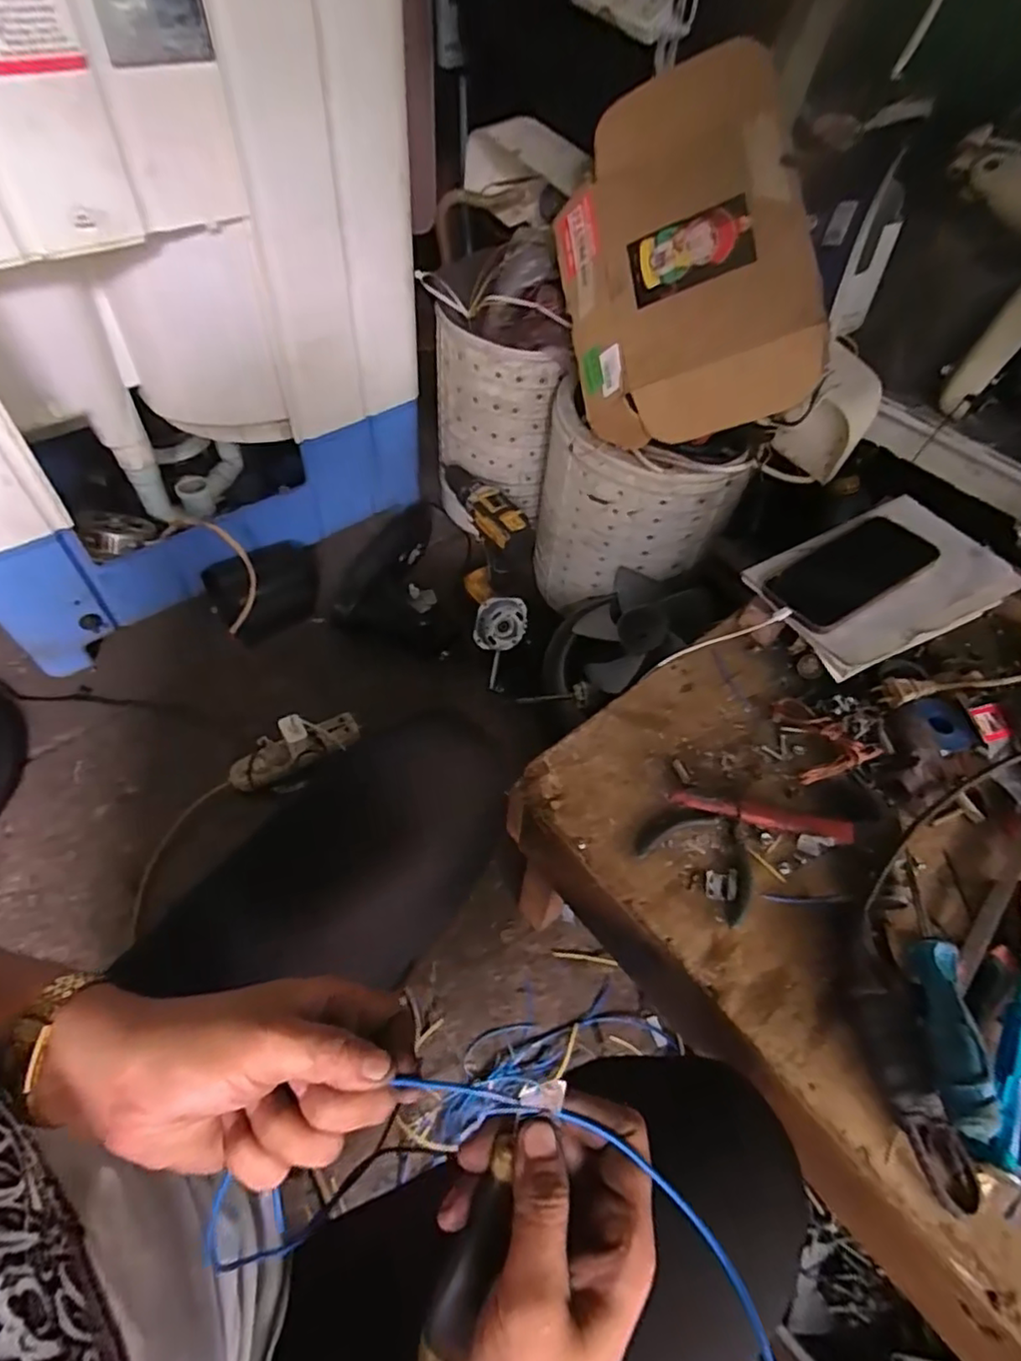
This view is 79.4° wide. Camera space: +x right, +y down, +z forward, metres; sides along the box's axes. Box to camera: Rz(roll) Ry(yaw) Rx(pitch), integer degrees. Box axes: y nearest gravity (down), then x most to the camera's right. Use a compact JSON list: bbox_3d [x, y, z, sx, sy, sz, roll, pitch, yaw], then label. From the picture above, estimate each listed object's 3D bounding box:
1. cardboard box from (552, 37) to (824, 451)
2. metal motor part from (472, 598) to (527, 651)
[{"bbox_3d":[0.178,-0.460,0.678,0.257,0.056,0.376,-11,89,29],"label":"cardboard box"},{"bbox_3d":[-0.016,-0.086,0.939,0.076,0.019,0.081,7,89,7],"label":"metal motor part"}]

